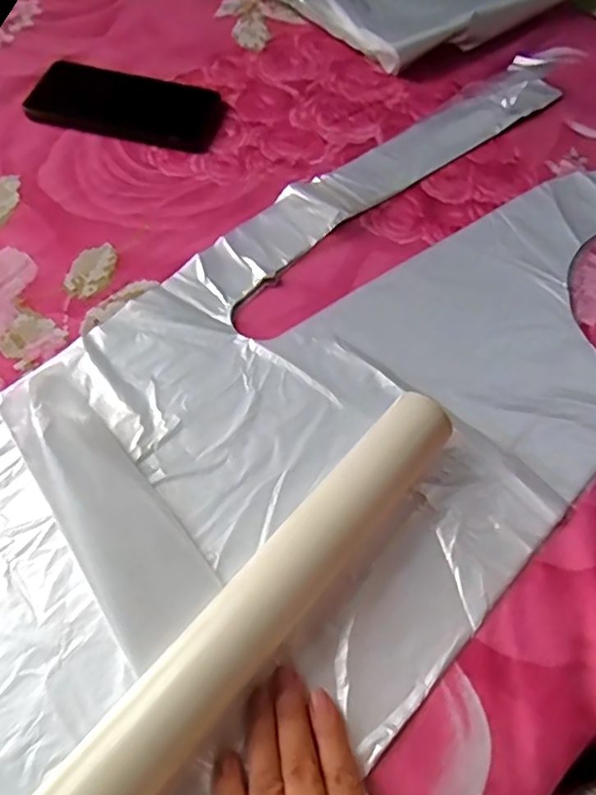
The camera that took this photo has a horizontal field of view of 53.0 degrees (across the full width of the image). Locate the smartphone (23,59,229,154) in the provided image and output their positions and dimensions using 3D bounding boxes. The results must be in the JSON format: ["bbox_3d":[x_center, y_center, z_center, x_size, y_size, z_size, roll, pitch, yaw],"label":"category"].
[{"bbox_3d":[-0.153,-0.262,0.535,0.167,0.010,0.075,11,60,3],"label":"smartphone"}]

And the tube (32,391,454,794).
[{"bbox_3d":[-0.040,0.123,0.292,0.042,0.038,0.350,38,65,17],"label":"tube"}]

